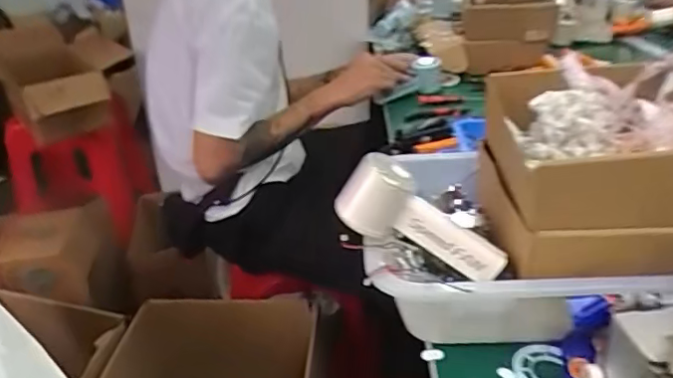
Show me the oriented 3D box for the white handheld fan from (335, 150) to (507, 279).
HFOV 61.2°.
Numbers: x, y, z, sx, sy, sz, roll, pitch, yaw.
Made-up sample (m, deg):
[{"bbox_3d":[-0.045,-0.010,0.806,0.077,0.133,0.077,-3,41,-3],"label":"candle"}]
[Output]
[{"bbox_3d":[0.080,0.027,0.512,0.156,0.065,0.054,30,32,1],"label":"white handheld fan"}]

